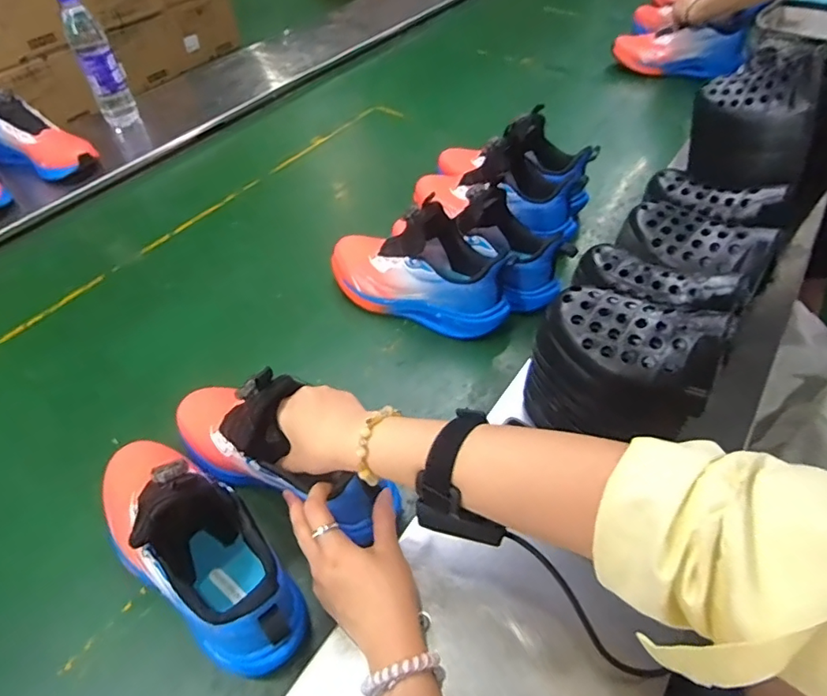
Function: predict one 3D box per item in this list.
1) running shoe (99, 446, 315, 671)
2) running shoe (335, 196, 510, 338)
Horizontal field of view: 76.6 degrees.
[{"bbox_3d":[-0.194,0.148,0.440,0.257,0.127,0.083,34,58,28],"label":"running shoe"},{"bbox_3d":[0.005,-0.108,0.673,0.239,0.143,0.099,18,51,17],"label":"running shoe"}]

